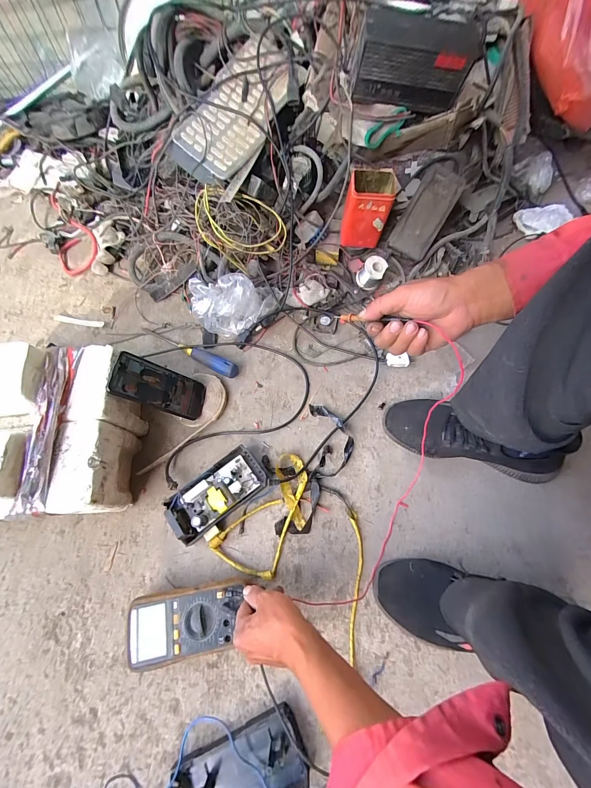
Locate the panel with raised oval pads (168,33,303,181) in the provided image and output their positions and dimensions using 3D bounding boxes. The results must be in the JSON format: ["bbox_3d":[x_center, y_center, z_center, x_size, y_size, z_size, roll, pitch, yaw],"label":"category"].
[{"bbox_3d":[-0.118,-0.544,0.611,0.136,0.030,0.296,44,97,-4],"label":"panel with raised oval pads"}]

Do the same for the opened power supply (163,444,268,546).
[{"bbox_3d":[-0.133,0.167,0.538,0.166,0.051,0.088,-37,72,-13],"label":"opened power supply"}]

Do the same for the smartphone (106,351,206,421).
[{"bbox_3d":[-0.238,-0.011,0.565,0.012,0.165,0.078,-18,57,42],"label":"smartphone"}]

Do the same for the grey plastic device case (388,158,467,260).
[{"bbox_3d":[0.279,-0.389,0.663,0.084,0.046,0.198,36,109,17],"label":"grey plastic device case"}]

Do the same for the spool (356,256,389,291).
[{"bbox_3d":[0.167,-0.270,0.692,0.058,0.049,0.056,0,69,1],"label":"spool"}]

